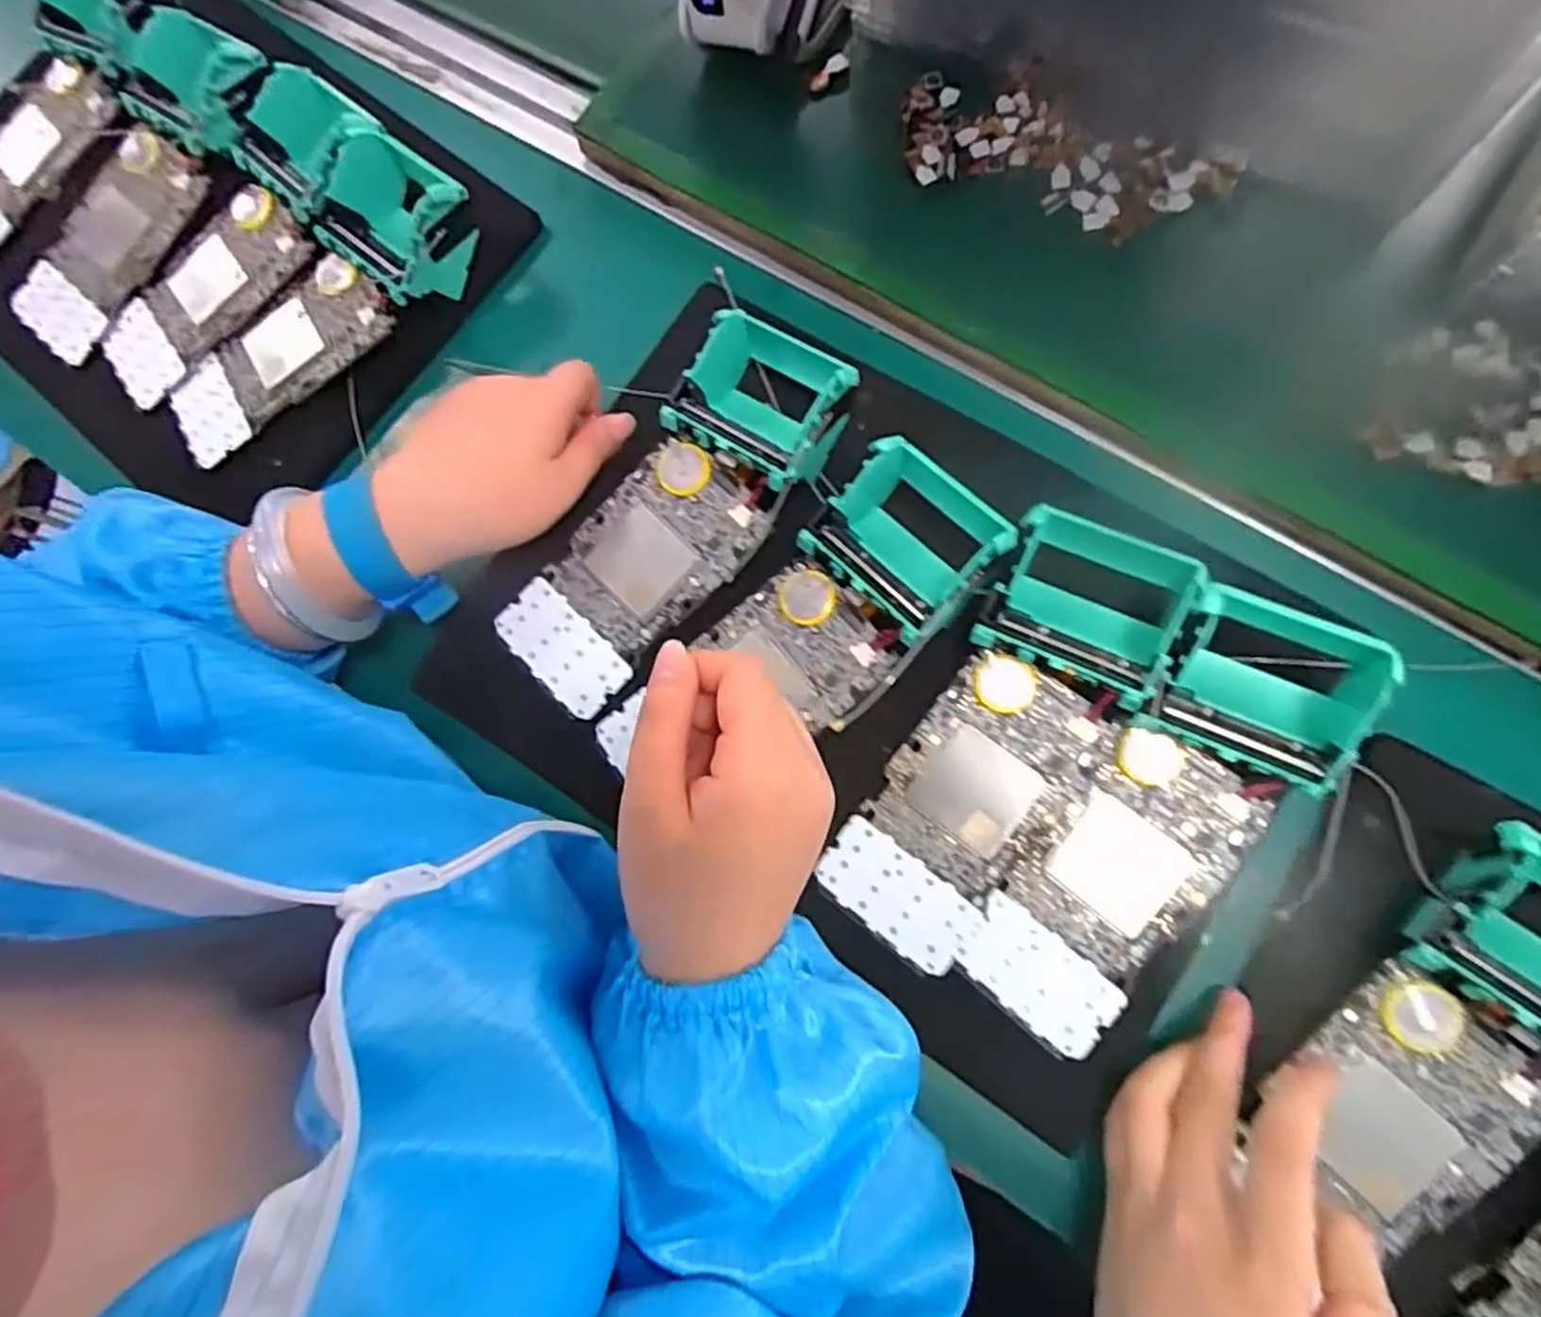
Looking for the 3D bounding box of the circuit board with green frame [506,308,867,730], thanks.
[{"bbox_3d":[-0.039,-0.068,0.339,0.074,0.037,0.191,39,93,12],"label":"circuit board with green frame"}]

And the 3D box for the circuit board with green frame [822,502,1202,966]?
[{"bbox_3d":[0.094,0.033,0.303,0.068,0.025,0.188,33,96,11],"label":"circuit board with green frame"}]

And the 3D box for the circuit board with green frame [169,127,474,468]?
[{"bbox_3d":[-0.232,-0.178,0.385,0.192,0.041,0.074,-40,75,8],"label":"circuit board with green frame"}]

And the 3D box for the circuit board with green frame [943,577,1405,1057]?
[{"bbox_3d":[0.154,0.064,0.291,0.074,0.034,0.192,39,95,12],"label":"circuit board with green frame"}]

